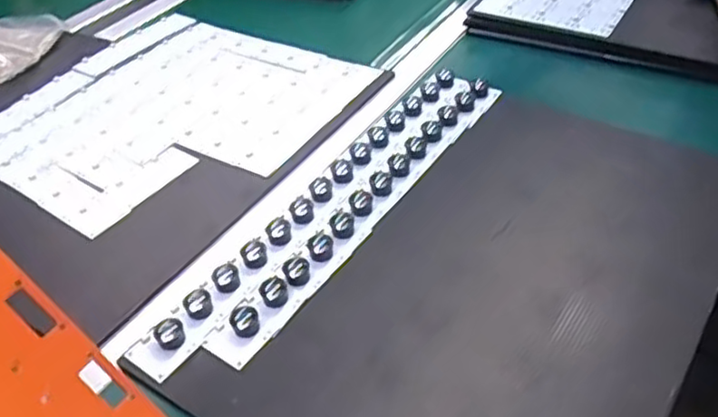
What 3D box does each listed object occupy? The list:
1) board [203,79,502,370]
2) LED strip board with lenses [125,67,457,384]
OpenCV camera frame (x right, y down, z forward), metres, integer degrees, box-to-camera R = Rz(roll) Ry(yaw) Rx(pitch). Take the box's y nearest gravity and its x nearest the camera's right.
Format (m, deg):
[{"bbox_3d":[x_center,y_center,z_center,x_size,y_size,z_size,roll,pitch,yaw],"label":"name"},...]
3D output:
[{"bbox_3d":[0.016,-0.014,0.633,0.045,0.018,0.424,22,48,28],"label":"board"},{"bbox_3d":[-0.033,-0.018,0.637,0.041,0.016,0.460,22,48,28],"label":"LED strip board with lenses"}]

